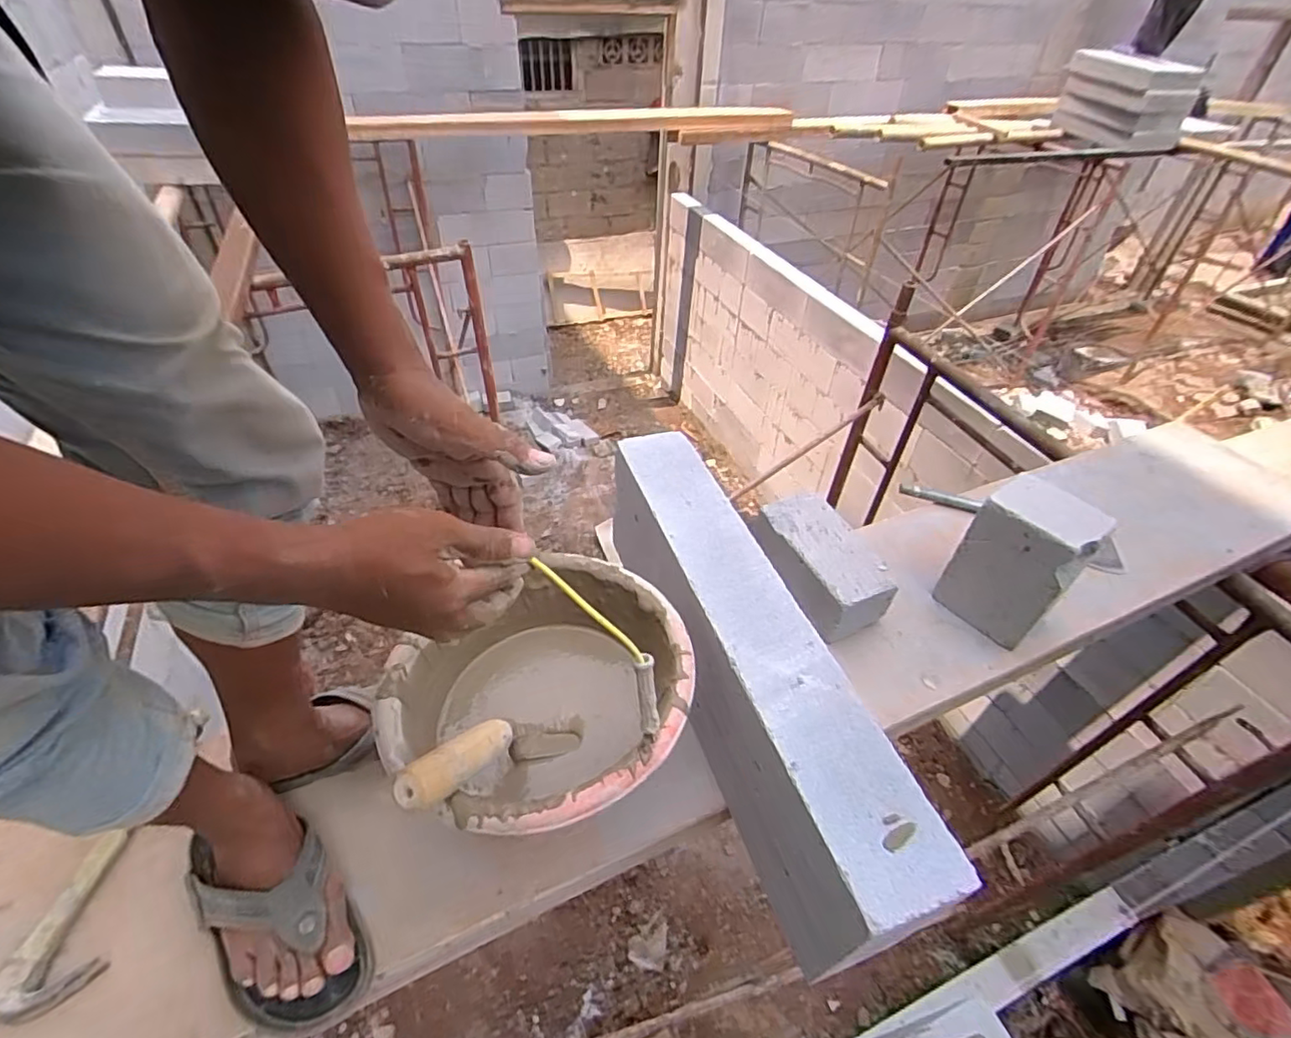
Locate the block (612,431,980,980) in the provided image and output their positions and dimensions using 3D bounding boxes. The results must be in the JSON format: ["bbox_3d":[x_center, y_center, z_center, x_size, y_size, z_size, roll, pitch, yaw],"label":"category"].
[{"bbox_3d":[0.098,0.152,0.679,0.116,0.181,0.574,-13,45,-15],"label":"block"}]

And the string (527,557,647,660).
[{"bbox_3d":[-0.038,0.069,0.439,0.007,0.118,0.005,-24,30,35],"label":"string"}]

